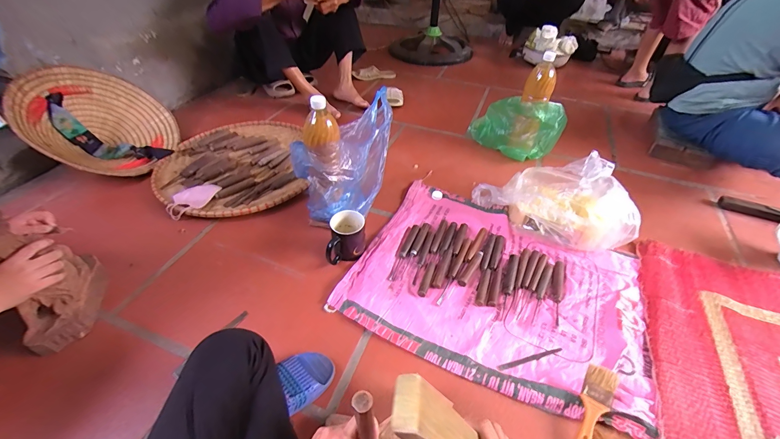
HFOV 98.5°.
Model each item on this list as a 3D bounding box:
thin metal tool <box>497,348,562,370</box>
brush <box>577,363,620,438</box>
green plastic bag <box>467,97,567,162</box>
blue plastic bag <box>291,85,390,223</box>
[{"bbox_3d":[0.273,0.270,0.653,0.136,0.004,0.012,-10,46,-10],"label":"thin metal tool"},{"bbox_3d":[0.332,0.332,0.558,0.044,0.014,0.178,26,64,24],"label":"brush"},{"bbox_3d":[0.428,-0.337,1.166,0.170,0.176,0.284,-25,50,-23],"label":"green plastic bag"},{"bbox_3d":[-0.106,-0.153,0.868,0.265,0.229,0.174,-14,46,-13],"label":"blue plastic bag"}]

